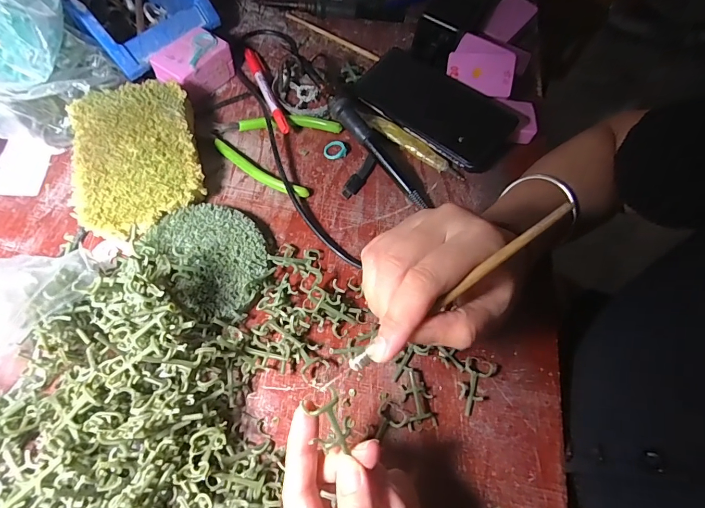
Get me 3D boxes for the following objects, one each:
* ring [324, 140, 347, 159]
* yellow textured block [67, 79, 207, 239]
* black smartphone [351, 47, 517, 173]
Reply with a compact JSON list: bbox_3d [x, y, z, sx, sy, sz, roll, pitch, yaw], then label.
[{"bbox_3d":[-0.018,-0.105,0.390,0.022,0.009,0.021,2,64,-5],"label":"ring"},{"bbox_3d":[-0.183,-0.087,0.332,0.093,0.030,0.132,-12,66,-11],"label":"yellow textured block"},{"bbox_3d":[0.087,-0.160,0.418,0.165,0.017,0.092,39,67,13],"label":"black smartphone"}]

